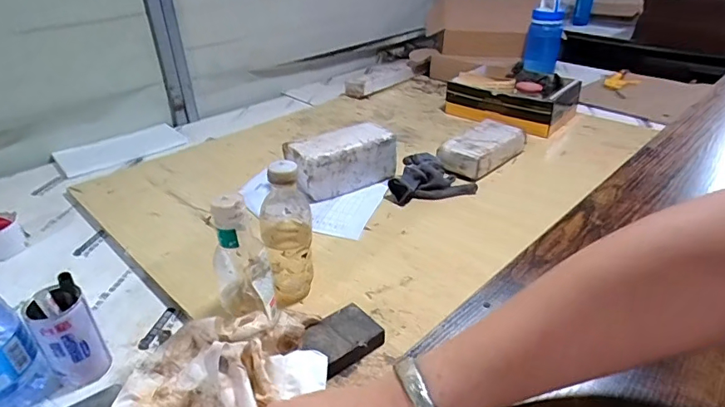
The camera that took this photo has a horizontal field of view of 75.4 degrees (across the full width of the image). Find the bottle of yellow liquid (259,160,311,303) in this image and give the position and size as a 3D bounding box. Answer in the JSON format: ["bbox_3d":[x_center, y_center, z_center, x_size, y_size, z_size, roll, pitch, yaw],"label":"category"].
[{"bbox_3d":[-0.109,0.044,0.675,0.070,0.216,0.060,-6,31,-9],"label":"bottle of yellow liquid"}]

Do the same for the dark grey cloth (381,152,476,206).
[{"bbox_3d":[0.148,-0.044,0.967,0.165,0.053,0.145,12,33,21],"label":"dark grey cloth"}]

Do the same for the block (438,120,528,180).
[{"bbox_3d":[0.278,-0.124,1.081,0.229,0.067,0.116,-26,39,-36],"label":"block"}]

